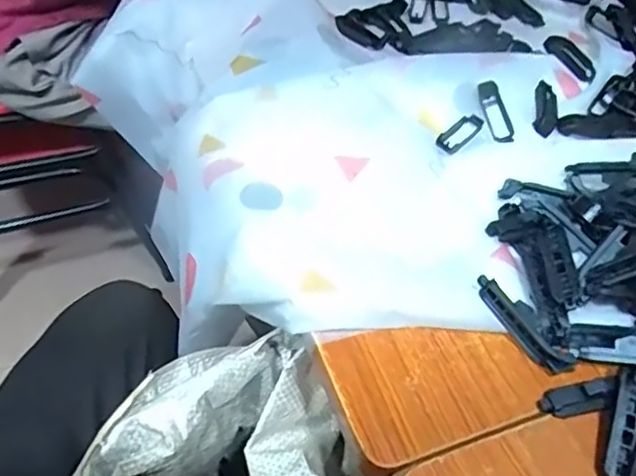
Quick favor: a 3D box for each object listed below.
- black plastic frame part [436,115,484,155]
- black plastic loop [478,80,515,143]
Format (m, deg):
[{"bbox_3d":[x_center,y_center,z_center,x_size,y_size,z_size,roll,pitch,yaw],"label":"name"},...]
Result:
[{"bbox_3d":[0.116,-0.085,0.506,0.019,0.006,0.052,37,60,24],"label":"black plastic frame part"},{"bbox_3d":[0.146,-0.103,0.515,0.019,0.007,0.058,-12,70,-10],"label":"black plastic loop"}]

